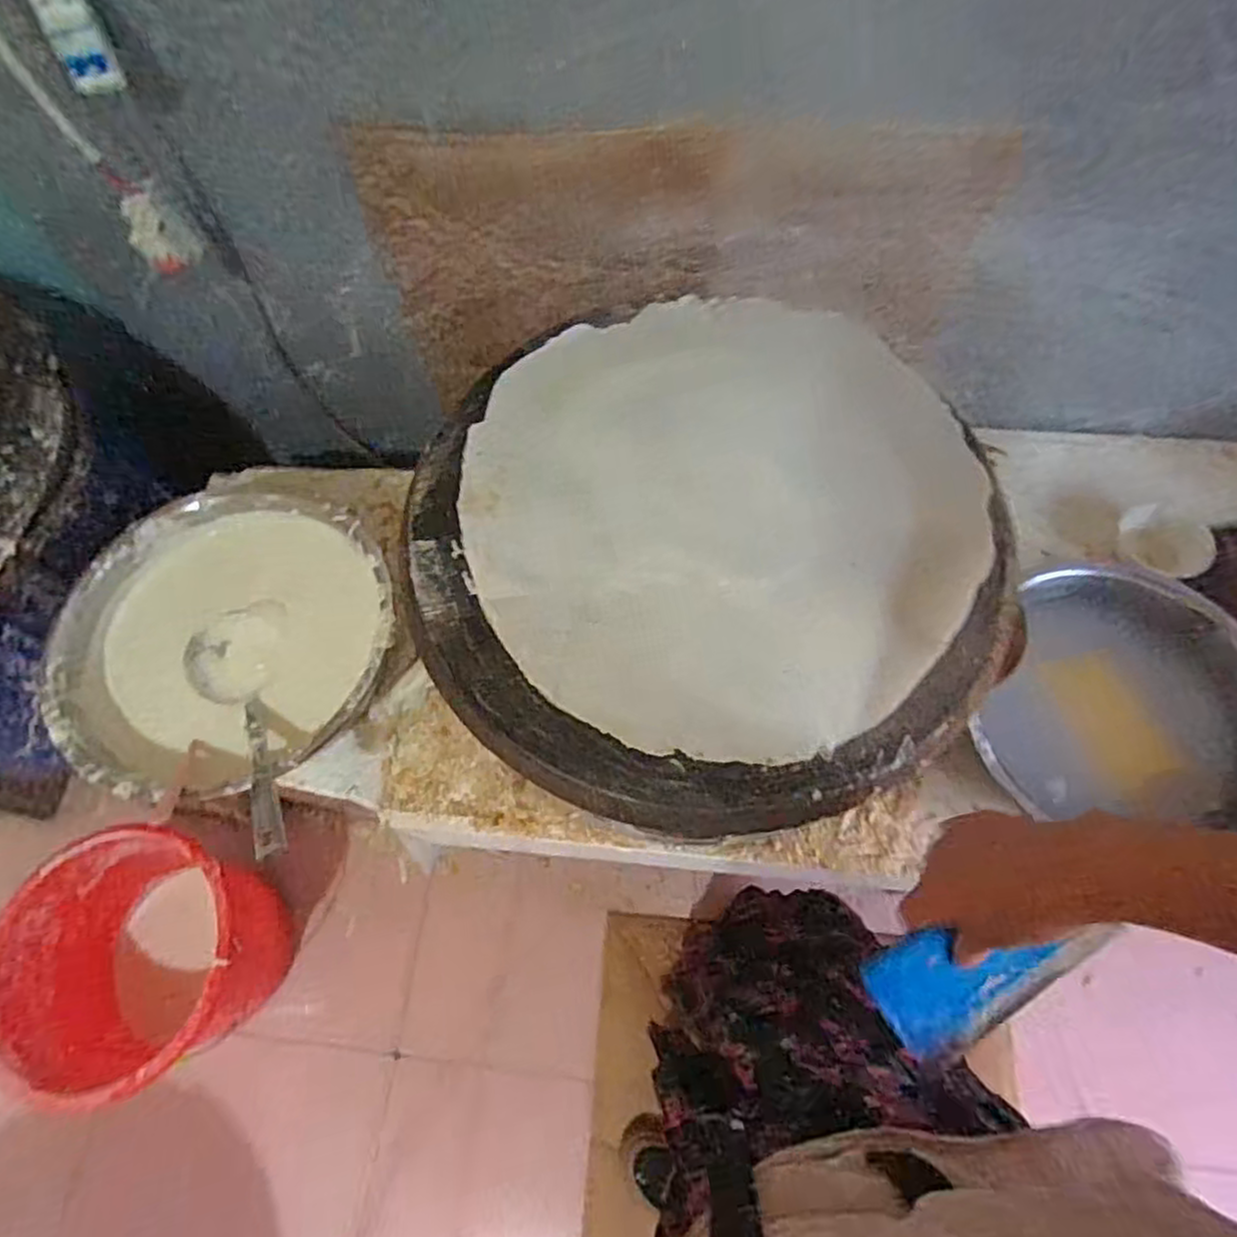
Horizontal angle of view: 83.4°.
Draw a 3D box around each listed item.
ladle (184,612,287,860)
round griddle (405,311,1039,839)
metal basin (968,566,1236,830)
[{"bbox_3d":[-0.414,0.127,0.771,0.106,0.054,0.335,-27,52,-8],"label":"ladle"},{"bbox_3d":[0.072,-0.076,0.620,0.497,0.050,0.497,-1,67,3],"label":"round griddle"},{"bbox_3d":[0.558,0.094,0.759,0.341,0.074,0.315,-1,67,3],"label":"metal basin"}]

